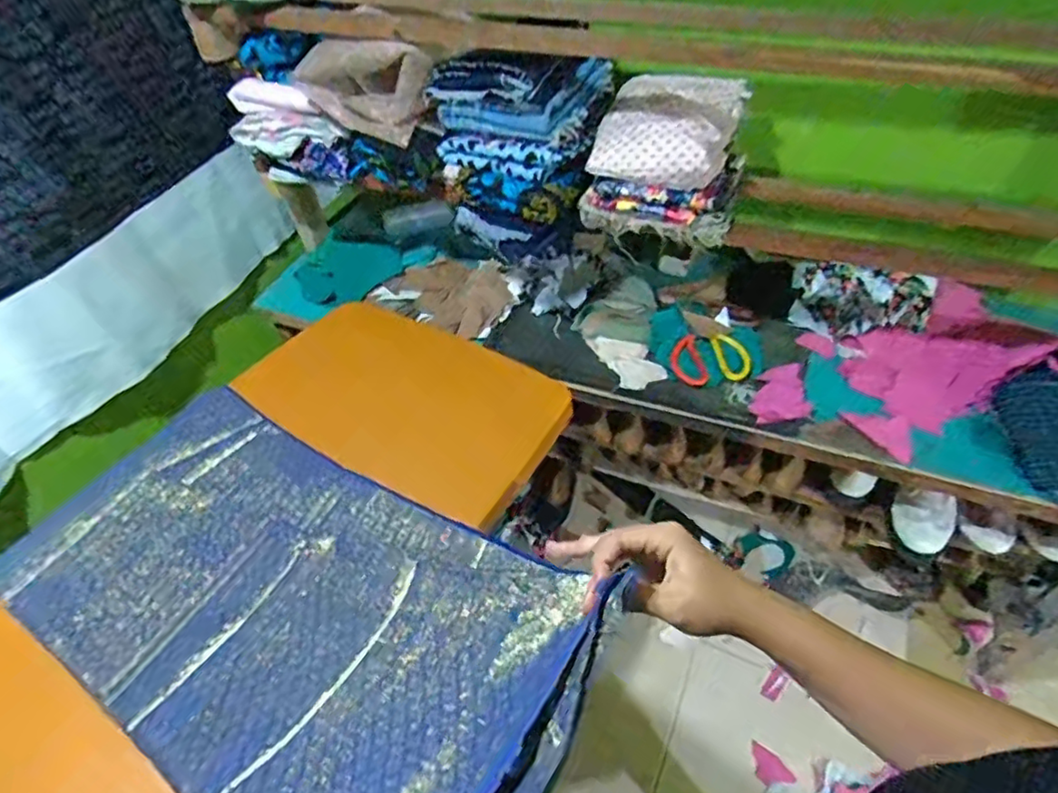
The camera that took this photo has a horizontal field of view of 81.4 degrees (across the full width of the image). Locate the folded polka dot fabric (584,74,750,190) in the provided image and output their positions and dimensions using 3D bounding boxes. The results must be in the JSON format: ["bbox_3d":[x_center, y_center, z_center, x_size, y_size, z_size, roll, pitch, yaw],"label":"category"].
[{"bbox_3d":[0.203,-0.399,0.906,0.202,0.064,0.239,10,49,14],"label":"folded polka dot fabric"}]

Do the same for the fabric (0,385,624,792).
[{"bbox_3d":[-0.268,0.173,0.592,0.796,0.089,0.313,9,45,42],"label":"fabric"}]

